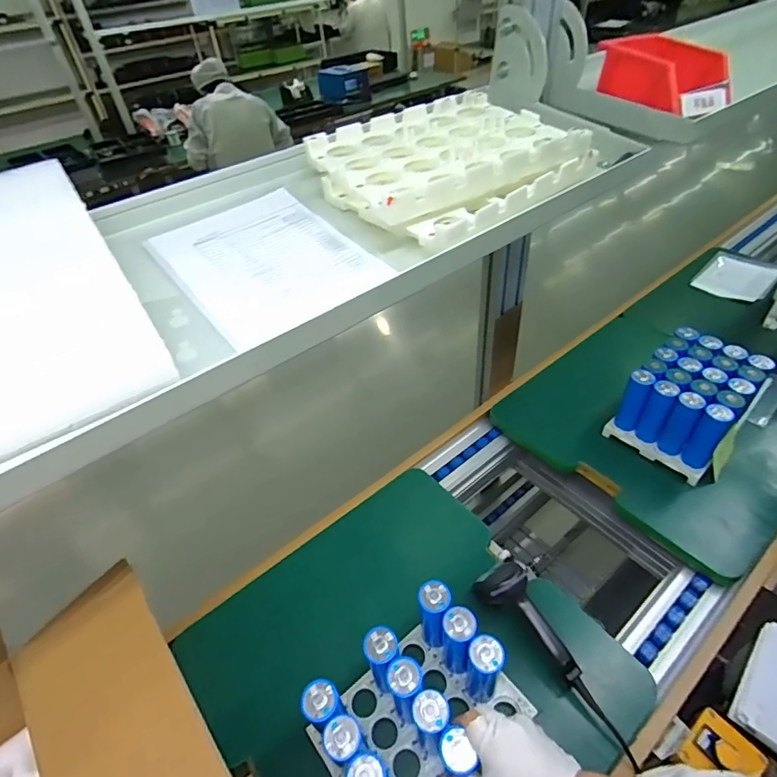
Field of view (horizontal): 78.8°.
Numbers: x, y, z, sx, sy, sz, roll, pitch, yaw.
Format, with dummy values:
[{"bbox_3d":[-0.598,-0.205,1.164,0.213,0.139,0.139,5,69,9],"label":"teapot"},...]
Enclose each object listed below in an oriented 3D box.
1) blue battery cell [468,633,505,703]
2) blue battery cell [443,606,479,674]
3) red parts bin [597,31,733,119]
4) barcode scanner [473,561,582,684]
[{"bbox_3d":[0.117,0.344,0.576,0.037,0.139,0.036,-3,43,3],"label":"blue battery cell"},{"bbox_3d":[0.089,0.327,0.597,0.039,0.136,0.045,8,45,15],"label":"blue battery cell"},{"bbox_3d":[0.364,-0.413,0.623,0.097,0.063,0.141,-19,44,-13],"label":"red parts bin"},{"bbox_3d":[0.201,0.318,0.664,0.061,0.061,0.171,-30,48,-23],"label":"barcode scanner"}]

